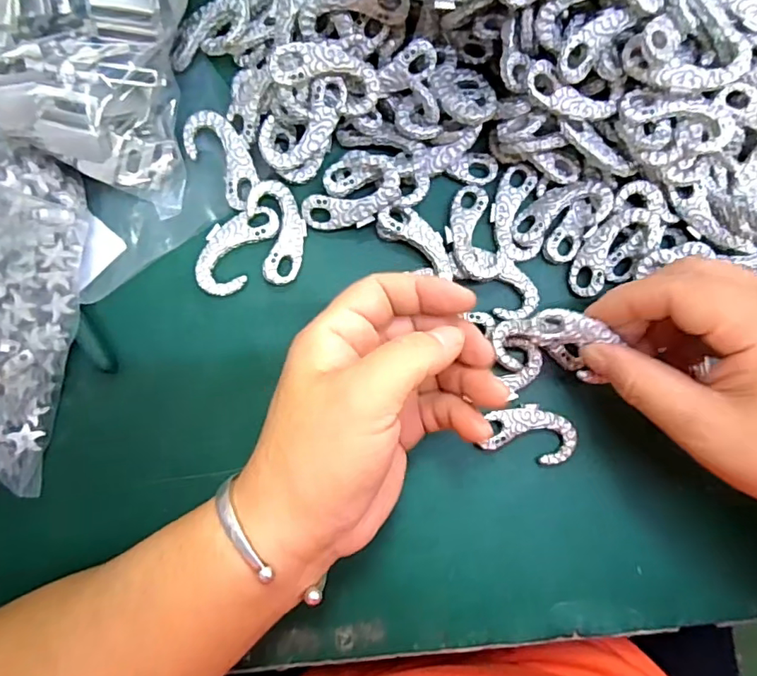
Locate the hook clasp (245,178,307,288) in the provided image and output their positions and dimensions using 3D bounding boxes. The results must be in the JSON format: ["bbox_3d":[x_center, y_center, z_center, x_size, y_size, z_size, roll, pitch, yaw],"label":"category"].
[{"bbox_3d":[-0.048,-0.052,0.261,0.025,0.004,0.049,-14,90,-21],"label":"hook clasp"}]

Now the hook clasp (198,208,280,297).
[{"bbox_3d":[-0.070,-0.044,0.261,0.026,0.004,0.049,29,84,-1],"label":"hook clasp"}]

